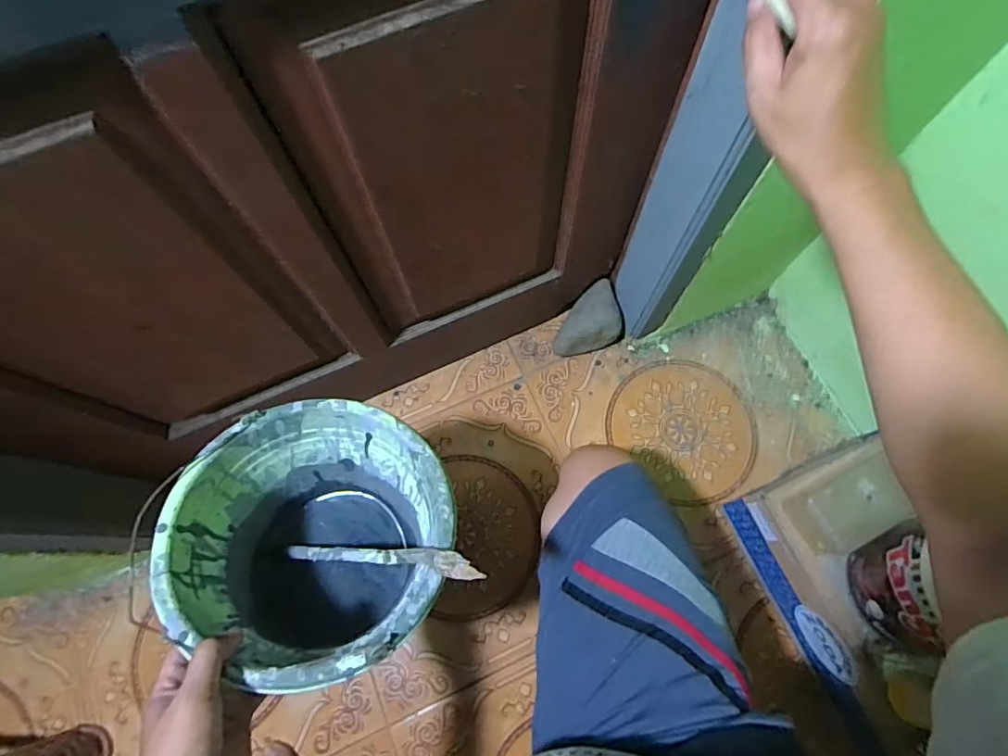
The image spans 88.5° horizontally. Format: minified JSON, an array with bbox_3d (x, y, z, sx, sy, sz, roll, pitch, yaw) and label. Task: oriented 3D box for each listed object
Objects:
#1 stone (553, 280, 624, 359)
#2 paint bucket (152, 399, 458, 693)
[{"bbox_3d":[0.141,-0.097,0.902,0.119,0.094,0.093,-23,72,-6],"label":"stone"},{"bbox_3d":[-0.181,0.182,0.538,0.247,0.221,0.247,4,55,-5],"label":"paint bucket"}]

